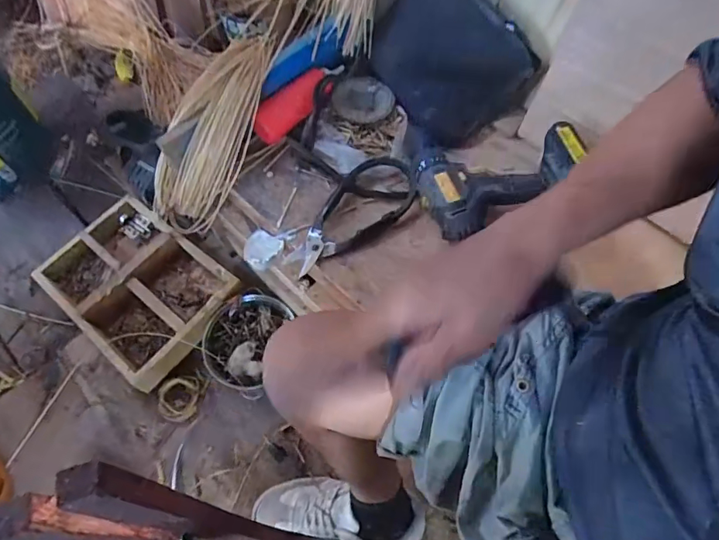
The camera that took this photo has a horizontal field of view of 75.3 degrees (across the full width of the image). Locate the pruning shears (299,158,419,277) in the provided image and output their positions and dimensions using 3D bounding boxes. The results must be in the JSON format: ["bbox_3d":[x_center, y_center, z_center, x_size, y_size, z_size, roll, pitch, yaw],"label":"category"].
[{"bbox_3d":[-0.011,-0.082,0.650,0.207,0.030,0.098,-36,69,-13],"label":"pruning shears"}]

